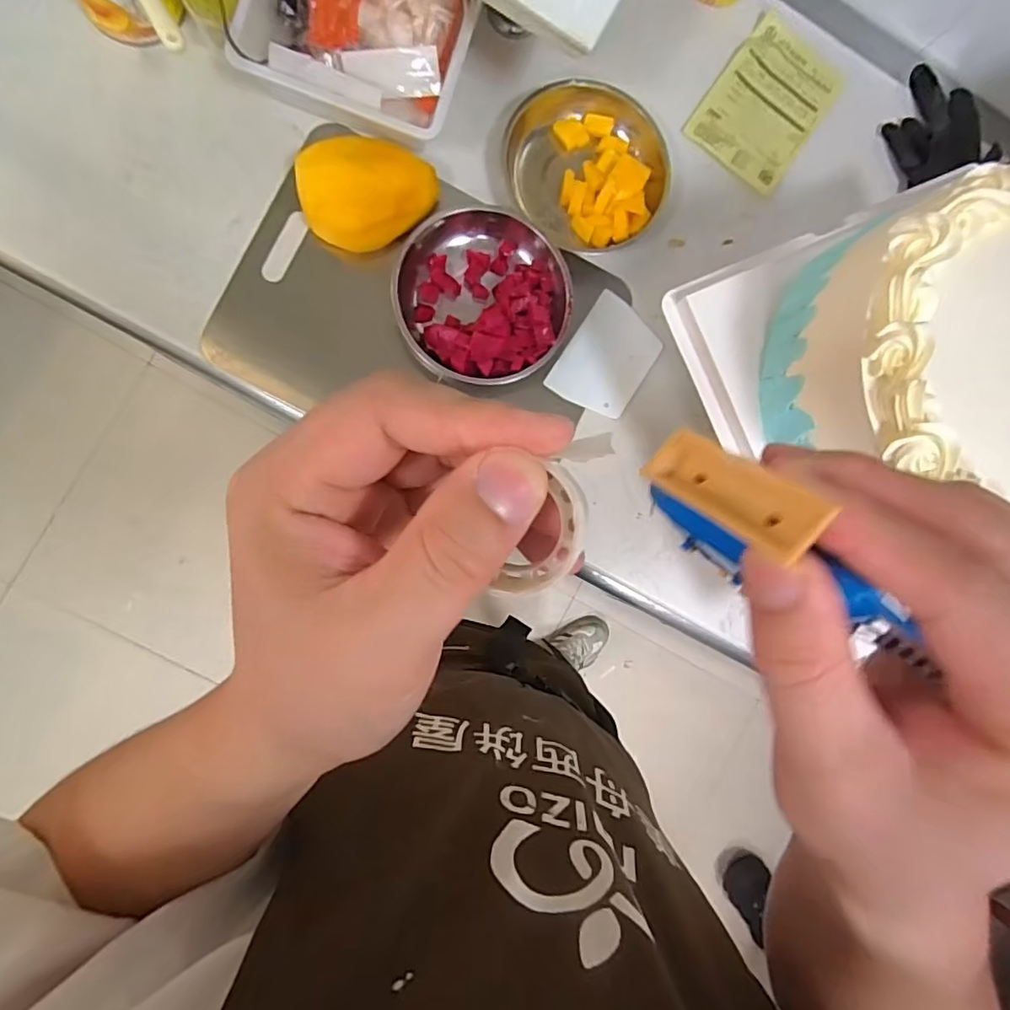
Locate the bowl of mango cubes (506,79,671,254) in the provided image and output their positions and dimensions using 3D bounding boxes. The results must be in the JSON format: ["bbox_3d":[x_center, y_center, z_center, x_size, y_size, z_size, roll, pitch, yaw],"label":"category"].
[{"bbox_3d":[0.091,-0.376,0.613,0.186,0.046,0.161,44,84,-5],"label":"bowl of mango cubes"}]

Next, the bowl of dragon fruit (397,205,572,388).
[{"bbox_3d":[-0.022,-0.229,0.589,0.180,0.051,0.180,0,89,-7],"label":"bowl of dragon fruit"}]

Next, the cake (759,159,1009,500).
[{"bbox_3d":[0.385,-0.105,0.442,0.304,0.119,0.284,25,86,-6],"label":"cake"}]

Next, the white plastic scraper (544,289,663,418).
[{"bbox_3d":[0.118,-0.167,0.627,0.092,0.004,0.129,33,87,-2],"label":"white plastic scraper"}]

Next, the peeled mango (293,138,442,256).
[{"bbox_3d":[-0.140,-0.328,0.577,0.143,0.071,0.094,-29,93,-7],"label":"peeled mango"}]

